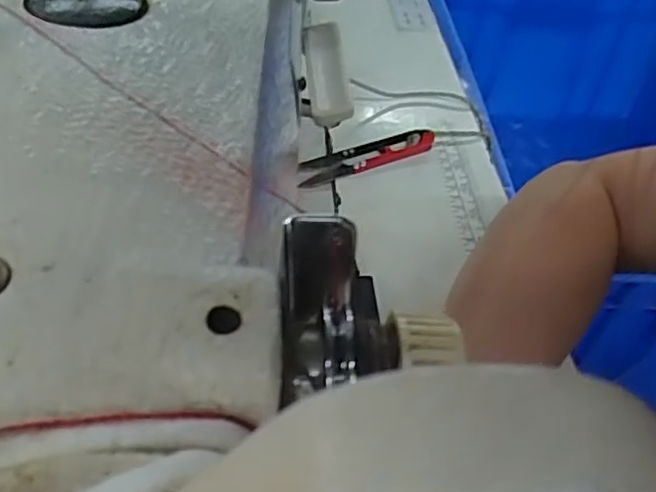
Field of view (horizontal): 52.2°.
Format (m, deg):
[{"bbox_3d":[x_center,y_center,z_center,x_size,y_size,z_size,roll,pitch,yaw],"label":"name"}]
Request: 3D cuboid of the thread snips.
[{"bbox_3d":[0.025,-0.060,0.445,0.104,0.009,0.022,-20,51,-25],"label":"thread snips"}]

